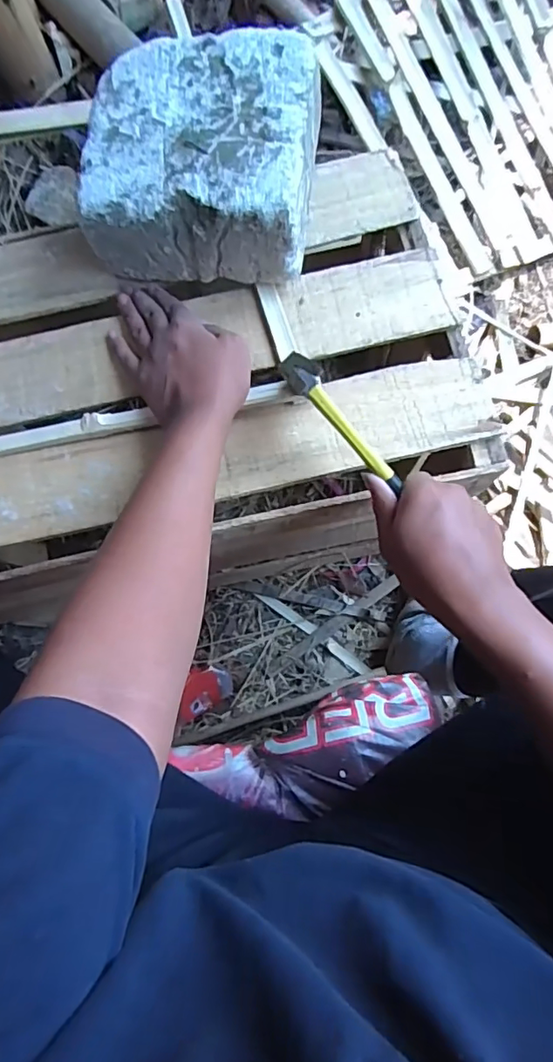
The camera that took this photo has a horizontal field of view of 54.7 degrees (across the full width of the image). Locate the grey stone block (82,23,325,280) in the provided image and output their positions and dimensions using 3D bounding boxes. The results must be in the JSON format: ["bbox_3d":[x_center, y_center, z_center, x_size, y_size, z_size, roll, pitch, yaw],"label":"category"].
[{"bbox_3d":[-0.065,-0.344,0.499,0.197,0.101,0.188,6,81,1],"label":"grey stone block"}]

